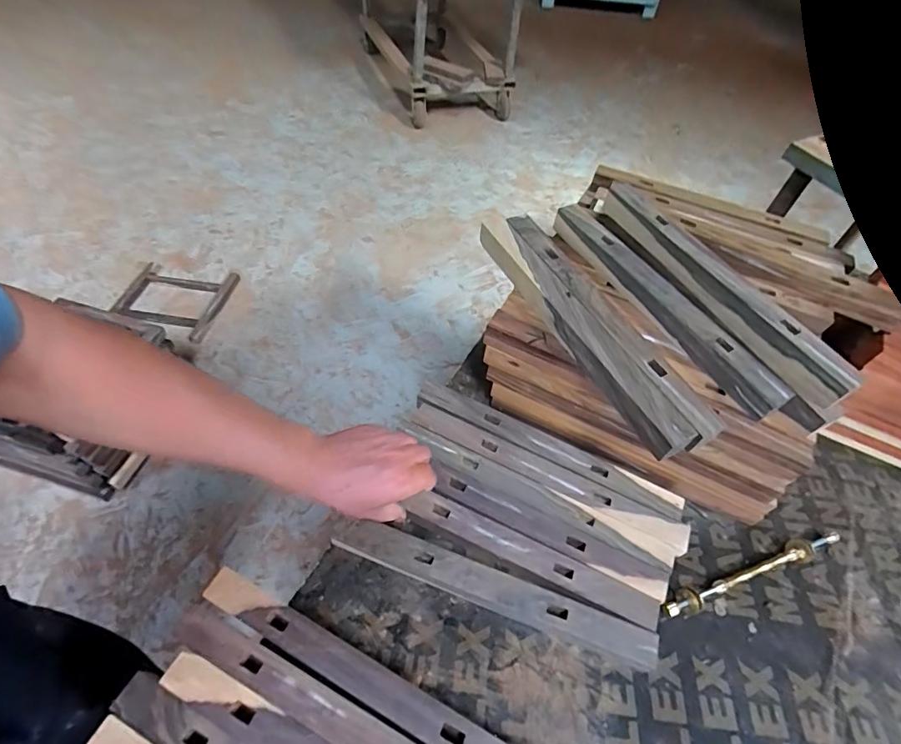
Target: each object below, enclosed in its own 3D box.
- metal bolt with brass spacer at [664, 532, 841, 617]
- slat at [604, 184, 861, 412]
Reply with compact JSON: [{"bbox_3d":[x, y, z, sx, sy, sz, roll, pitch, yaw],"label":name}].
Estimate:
[{"bbox_3d":[0.326,0.215,0.506,0.228,0.019,0.023,-14,54,-15],"label":"metal bolt with brass spacer"},{"bbox_3d":[0.278,-0.097,0.511,0.042,0.042,0.337,-19,57,-17],"label":"slat"}]

